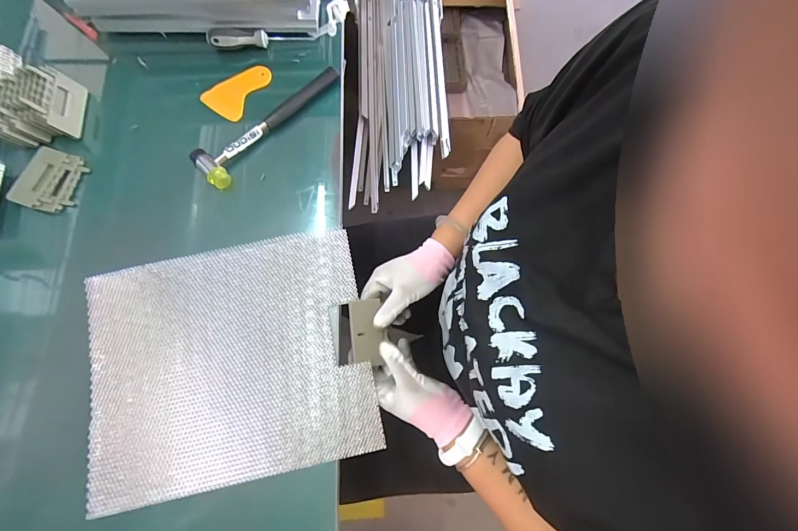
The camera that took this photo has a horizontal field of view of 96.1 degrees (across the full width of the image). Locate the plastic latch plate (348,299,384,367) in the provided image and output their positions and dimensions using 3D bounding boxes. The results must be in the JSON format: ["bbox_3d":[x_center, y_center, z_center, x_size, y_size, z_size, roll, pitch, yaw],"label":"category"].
[{"bbox_3d":[-0.042,0.084,0.457,0.039,0.004,0.079,-6,88,-12],"label":"plastic latch plate"}]

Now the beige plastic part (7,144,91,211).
[{"bbox_3d":[-0.482,-0.118,0.495,0.067,0.021,0.086,14,76,4],"label":"beige plastic part"}]

